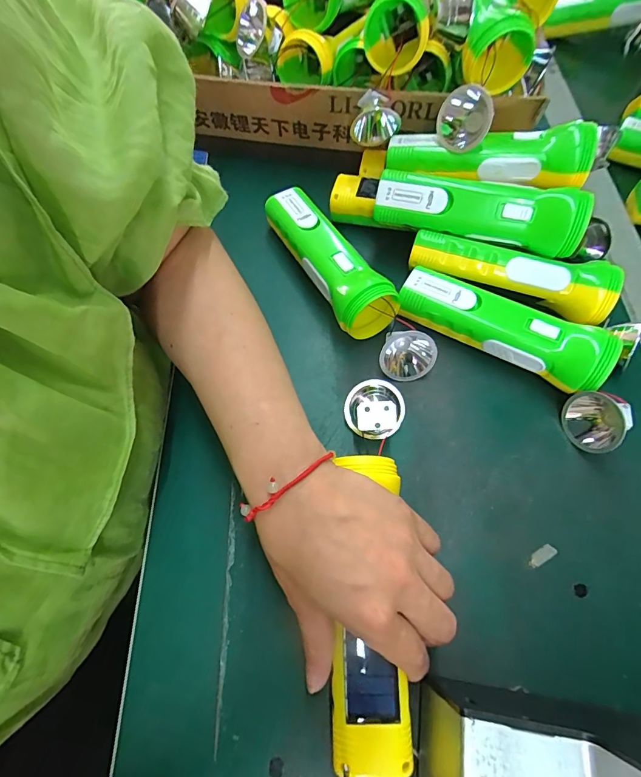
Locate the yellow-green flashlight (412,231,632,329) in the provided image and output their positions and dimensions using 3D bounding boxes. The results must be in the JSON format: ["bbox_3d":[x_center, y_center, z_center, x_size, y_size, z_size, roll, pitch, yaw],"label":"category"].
[{"bbox_3d":[0.160,-0.092,0.350,0.171,0.046,0.043,15,65,7],"label":"yellow-green flashlight"}]

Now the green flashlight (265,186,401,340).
[{"bbox_3d":[0.003,-0.121,0.361,0.048,0.046,0.168,-27,67,-13],"label":"green flashlight"}]

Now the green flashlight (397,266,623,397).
[{"bbox_3d":[0.145,-0.052,0.331,0.168,0.045,0.051,32,68,14],"label":"green flashlight"}]

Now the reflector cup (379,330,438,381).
[{"bbox_3d":[0.071,-0.027,0.332,0.042,0.031,0.040,16,102,-6],"label":"reflector cup"}]

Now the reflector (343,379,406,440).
[{"bbox_3d":[0.040,0.017,0.304,0.043,0.035,0.049,25,66,11],"label":"reflector"}]

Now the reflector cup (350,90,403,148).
[{"bbox_3d":[0.049,-0.249,0.379,0.043,0.051,0.032,-6,83,-1],"label":"reflector cup"}]

